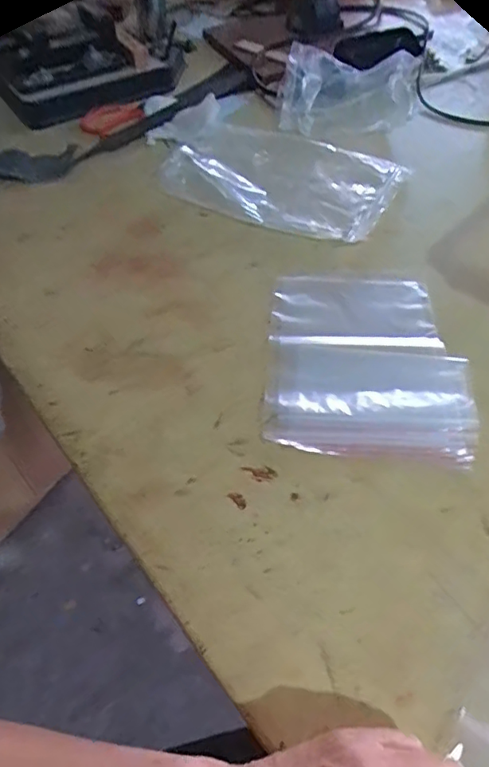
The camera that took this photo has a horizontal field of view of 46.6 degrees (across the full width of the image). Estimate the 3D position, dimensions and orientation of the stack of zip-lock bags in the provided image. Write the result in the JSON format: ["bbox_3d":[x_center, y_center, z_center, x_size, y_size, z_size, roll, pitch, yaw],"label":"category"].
[{"bbox_3d":[0.096,-0.025,0.456,0.149,0.012,0.192,5,50,5],"label":"stack of zip-lock bags"}]

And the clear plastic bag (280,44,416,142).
[{"bbox_3d":[0.128,-0.358,0.700,0.167,0.060,0.110,10,50,9],"label":"clear plastic bag"}]

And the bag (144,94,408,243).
[{"bbox_3d":[0.011,-0.248,0.632,0.327,0.027,0.169,32,57,25],"label":"bag"}]

